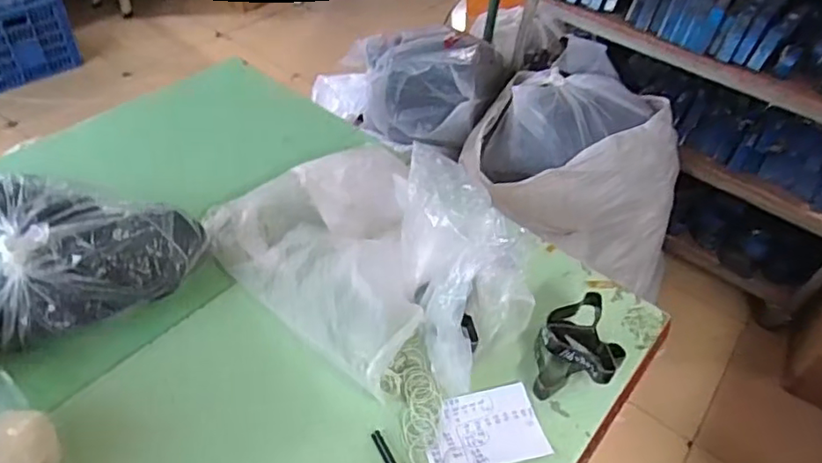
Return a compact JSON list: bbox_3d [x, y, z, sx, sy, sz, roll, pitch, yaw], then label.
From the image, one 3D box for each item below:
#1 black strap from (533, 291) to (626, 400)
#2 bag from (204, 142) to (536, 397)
[{"bbox_3d":[0.232,0.157,0.835,0.128,0.057,0.133,0,45,-7],"label":"black strap"},{"bbox_3d":[-0.059,-0.014,0.837,0.303,0.219,0.464,-32,57,-33],"label":"bag"}]

